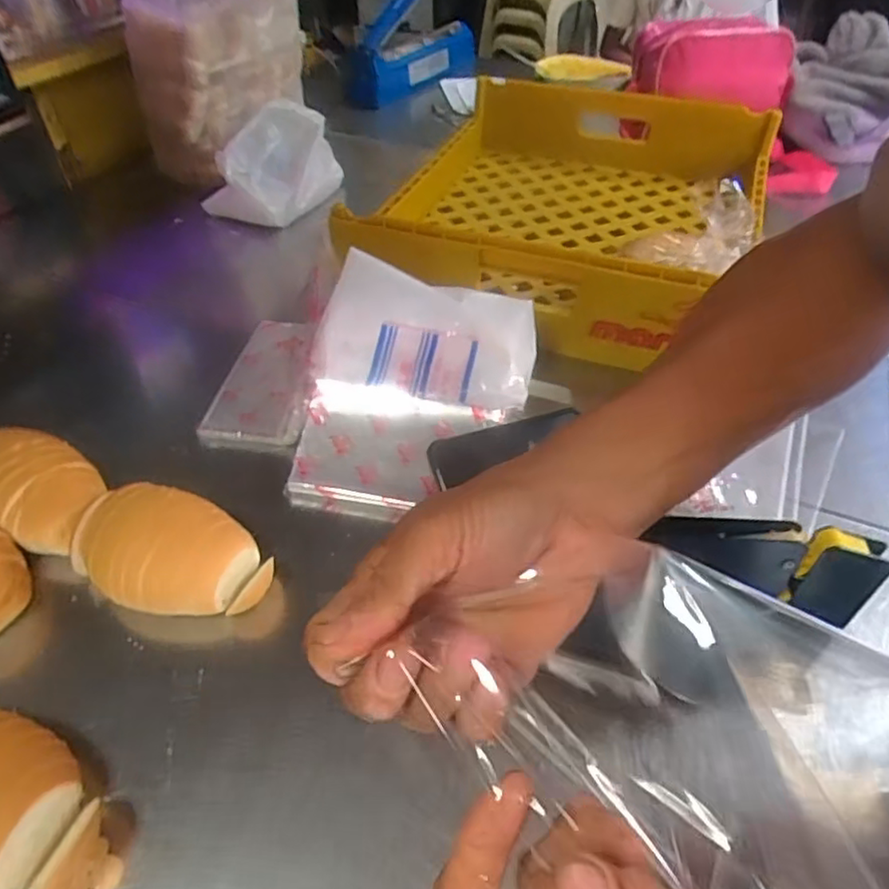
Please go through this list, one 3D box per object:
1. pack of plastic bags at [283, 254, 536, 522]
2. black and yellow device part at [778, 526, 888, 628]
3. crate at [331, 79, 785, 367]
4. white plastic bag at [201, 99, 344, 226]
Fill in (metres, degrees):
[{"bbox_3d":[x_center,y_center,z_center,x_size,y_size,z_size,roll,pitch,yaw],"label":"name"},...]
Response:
[{"bbox_3d":[-0.026,-0.052,0.605,0.196,0.036,0.241,10,76,7],"label":"pack of plastic bags"},{"bbox_3d":[0.239,0.080,0.394,0.047,0.063,0.023,6,45,6],"label":"black and yellow device part"},{"bbox_3d":[0.179,-0.354,0.882,0.466,0.153,0.571,16,47,15],"label":"crate"},{"bbox_3d":[-0.263,-0.437,0.988,0.136,0.114,0.186,18,47,17],"label":"white plastic bag"}]

